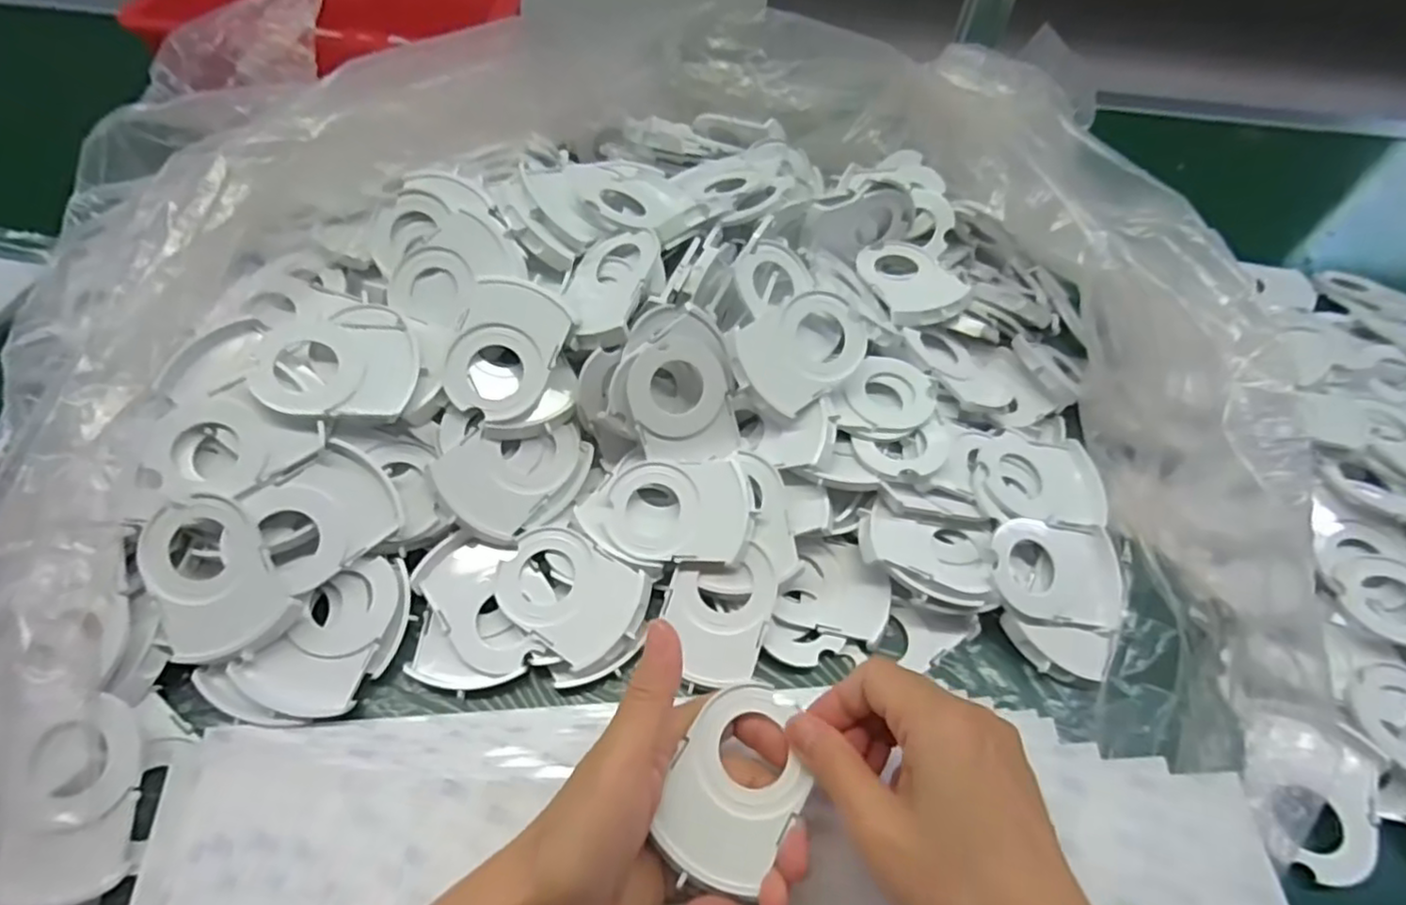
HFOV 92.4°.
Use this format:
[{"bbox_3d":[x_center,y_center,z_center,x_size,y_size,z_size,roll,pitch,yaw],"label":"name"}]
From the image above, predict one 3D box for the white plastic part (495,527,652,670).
[{"bbox_3d":[-0.070,0.073,0.351,0.076,0.008,0.055,27,74,16],"label":"white plastic part"}]

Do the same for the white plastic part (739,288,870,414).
[{"bbox_3d":[0.057,-0.059,0.380,0.078,0.007,0.054,-36,92,-15],"label":"white plastic part"}]

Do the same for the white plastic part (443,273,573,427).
[{"bbox_3d":[-0.105,-0.055,0.361,0.054,0.006,0.075,21,84,-2],"label":"white plastic part"}]

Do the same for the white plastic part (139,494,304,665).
[{"bbox_3d":[-0.238,0.061,0.323,0.058,0.005,0.079,-34,88,-10],"label":"white plastic part"}]

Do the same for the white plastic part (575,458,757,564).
[{"bbox_3d":[-0.020,0.031,0.366,0.093,0.014,0.056,4,69,10],"label":"white plastic part"}]

